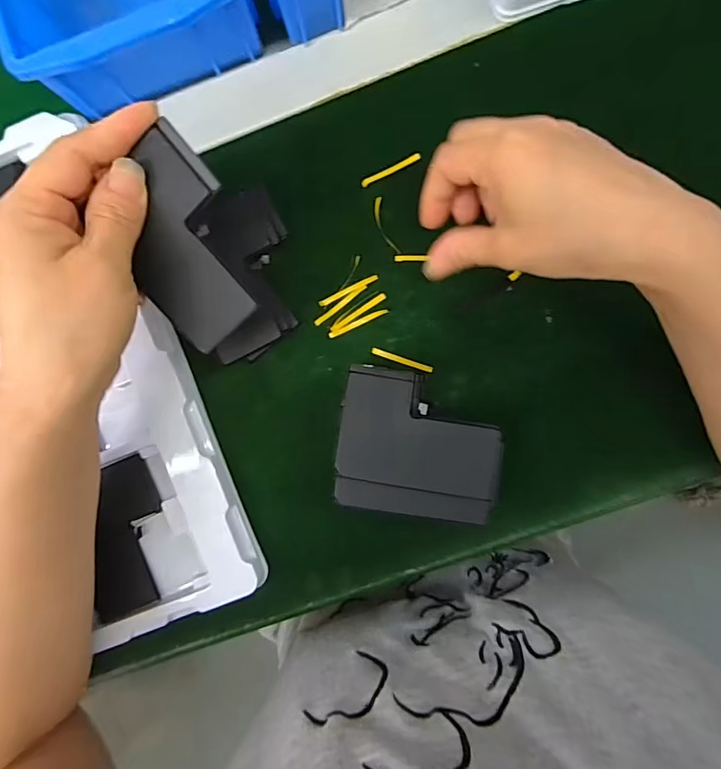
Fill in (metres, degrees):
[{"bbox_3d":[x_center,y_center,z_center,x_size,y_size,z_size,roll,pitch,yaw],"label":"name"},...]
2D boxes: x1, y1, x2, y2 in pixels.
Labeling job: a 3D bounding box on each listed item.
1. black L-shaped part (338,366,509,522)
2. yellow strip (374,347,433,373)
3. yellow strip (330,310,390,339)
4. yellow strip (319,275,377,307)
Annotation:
[{"bbox_3d":[0.034,0.034,0.272,0.090,0.034,0.080,7,92,3],"label":"black L-shaped part"},{"bbox_3d":[0.026,-0.015,0.288,0.039,0.004,0.004,20,93,2],"label":"yellow strip"},{"bbox_3d":[-0.002,-0.039,0.288,0.039,0.004,0.004,-24,90,4],"label":"yellow strip"},{"bbox_3d":[-0.008,-0.059,0.288,0.040,0.004,0.004,-26,90,4],"label":"yellow strip"}]

